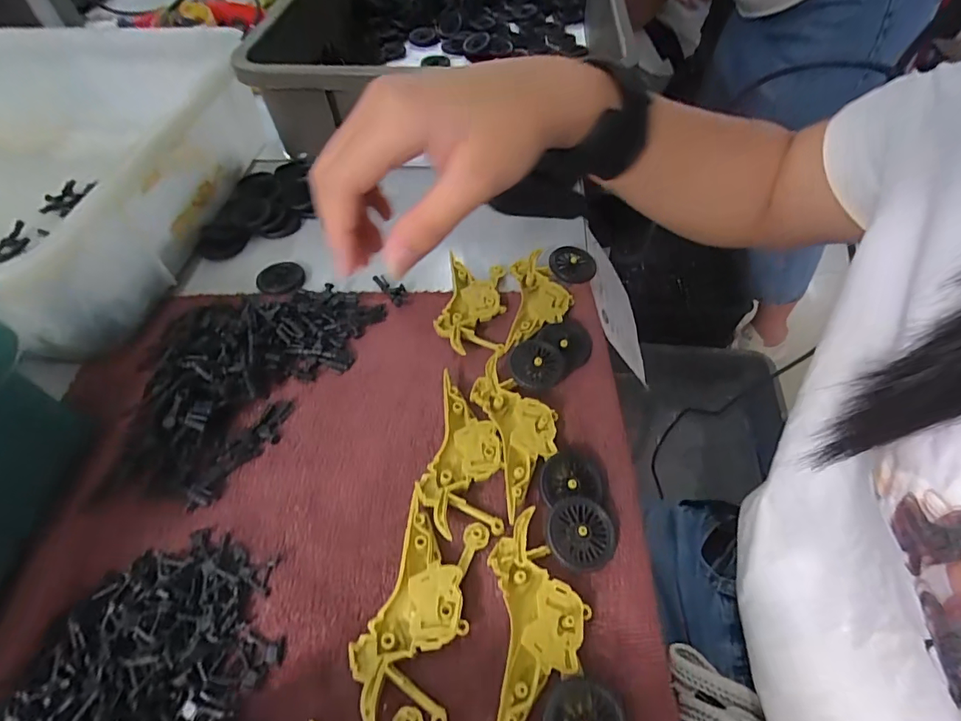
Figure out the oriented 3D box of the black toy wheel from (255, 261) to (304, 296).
[{"bbox_3d":[-0.167,-0.068,0.391,0.037,0.009,0.038,-1,55,1],"label":"black toy wheel"}]

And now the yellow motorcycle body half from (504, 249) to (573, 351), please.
[{"bbox_3d":[0.046,-0.048,0.355,0.047,0.008,0.097,3,55,3],"label":"yellow motorcycle body half"}]

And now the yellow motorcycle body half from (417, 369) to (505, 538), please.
[{"bbox_3d":[-0.011,0.055,0.287,0.047,0.014,0.098,0,55,1],"label":"yellow motorcycle body half"}]

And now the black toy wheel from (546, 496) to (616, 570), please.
[{"bbox_3d":[0.055,0.094,0.254,0.036,0.011,0.036,-1,55,1],"label":"black toy wheel"}]

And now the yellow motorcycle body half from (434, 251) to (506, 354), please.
[{"bbox_3d":[-0.006,-0.042,0.356,0.047,0.014,0.093,2,55,3],"label":"yellow motorcycle body half"}]

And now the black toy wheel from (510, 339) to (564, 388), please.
[{"bbox_3d":[0.039,0.001,0.319,0.036,0.012,0.033,-1,55,1],"label":"black toy wheel"}]

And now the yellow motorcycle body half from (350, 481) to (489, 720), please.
[{"bbox_3d":[-0.030,0.124,0.238,0.048,0.013,0.101,11,56,9],"label":"yellow motorcycle body half"}]

